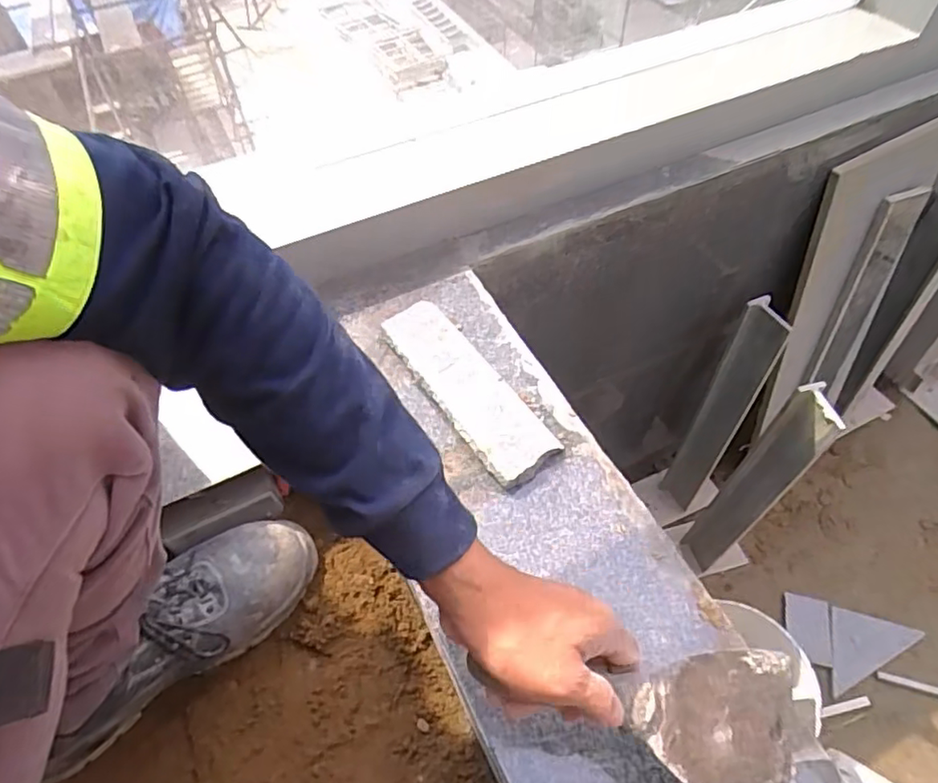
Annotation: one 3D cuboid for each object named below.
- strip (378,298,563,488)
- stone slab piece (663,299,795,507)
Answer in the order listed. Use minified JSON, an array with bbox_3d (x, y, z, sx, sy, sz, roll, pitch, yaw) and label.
[{"bbox_3d":[-0.004,-0.008,0.606,0.076,0.021,0.229,-30,58,-18],"label":"strip"},{"bbox_3d":[0.567,0.069,1.364,0.039,0.688,0.101,-33,59,-20],"label":"stone slab piece"}]

